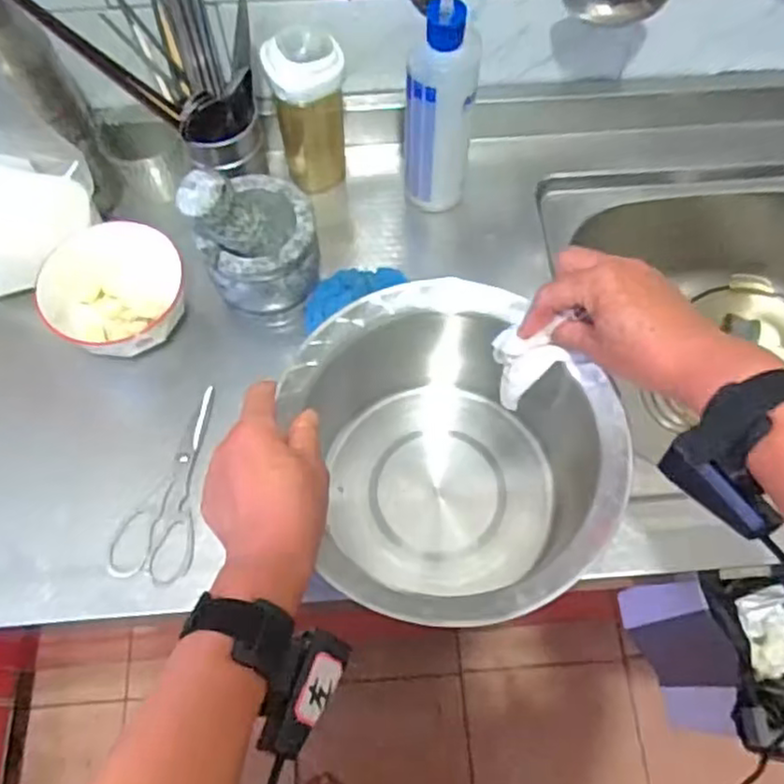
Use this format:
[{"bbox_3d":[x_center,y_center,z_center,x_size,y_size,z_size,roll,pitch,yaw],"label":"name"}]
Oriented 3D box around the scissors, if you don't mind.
[{"bbox_3d":[-0.196,0.074,0.594,0.065,0.007,0.169,1,65,0],"label":"scissors"}]

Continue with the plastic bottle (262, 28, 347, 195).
[{"bbox_3d":[-0.078,-0.268,0.662,0.066,0.170,0.069,-4,65,-2],"label":"plastic bottle"}]

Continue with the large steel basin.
[{"bbox_3d":[0.050,0.056,0.540,0.216,0.145,0.236,0,65,0],"label":"large steel basin"}]

